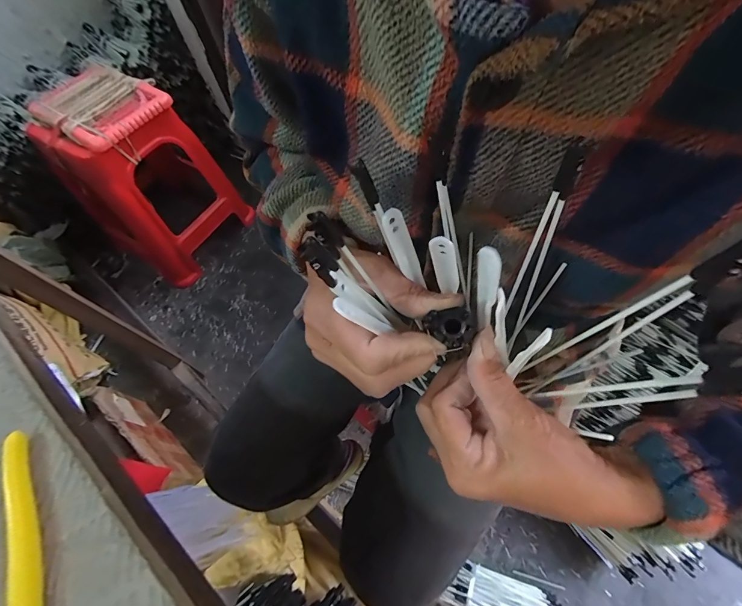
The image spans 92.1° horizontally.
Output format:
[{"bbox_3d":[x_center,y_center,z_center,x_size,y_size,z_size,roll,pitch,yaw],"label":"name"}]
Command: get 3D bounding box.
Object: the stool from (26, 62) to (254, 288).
[{"bbox_3d":[-0.713,-0.387,1.144,0.372,0.517,0.366,30,68,20],"label":"stool"}]

